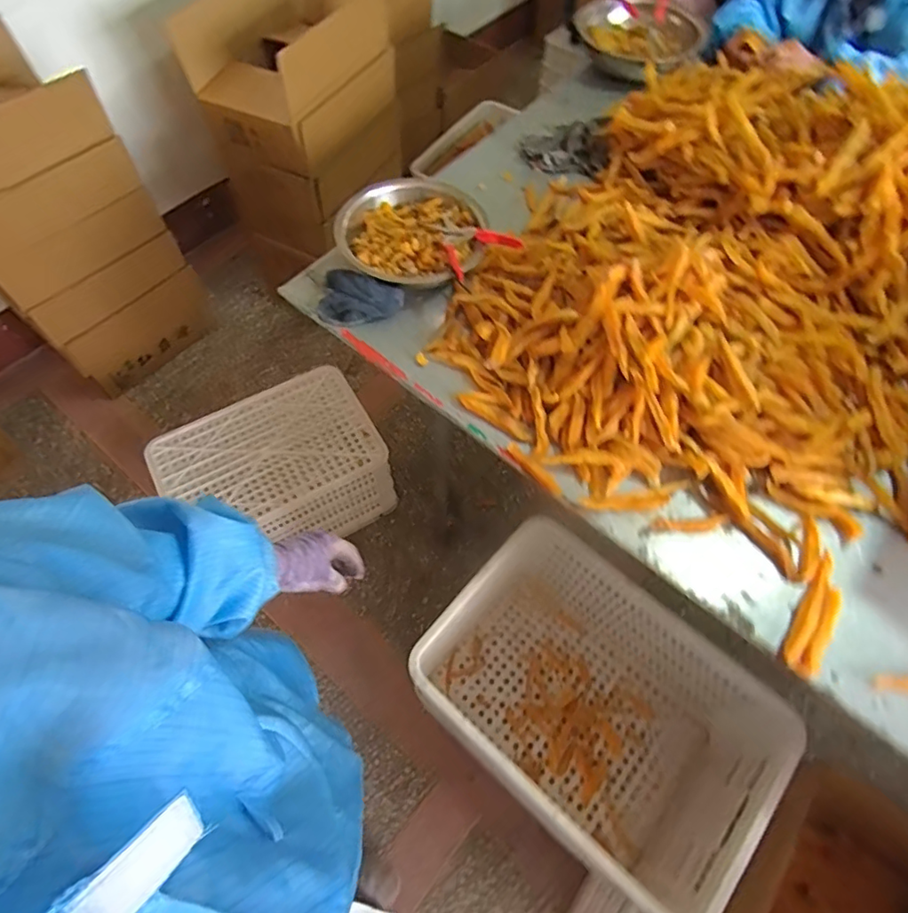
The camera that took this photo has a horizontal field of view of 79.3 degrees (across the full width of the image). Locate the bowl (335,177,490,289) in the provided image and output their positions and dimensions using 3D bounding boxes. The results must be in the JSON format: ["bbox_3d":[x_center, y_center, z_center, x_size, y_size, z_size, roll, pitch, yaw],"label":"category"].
[{"bbox_3d":[-0.075,-0.403,0.994,0.256,0.064,0.265,1,62,-1],"label":"bowl"}]

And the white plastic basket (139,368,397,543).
[{"bbox_3d":[-0.444,0.052,1.442,0.492,0.286,0.353,-30,67,-16],"label":"white plastic basket"}]

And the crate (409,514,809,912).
[{"bbox_3d":[0.230,0.426,0.958,0.524,0.323,0.373,39,68,17],"label":"crate"}]

